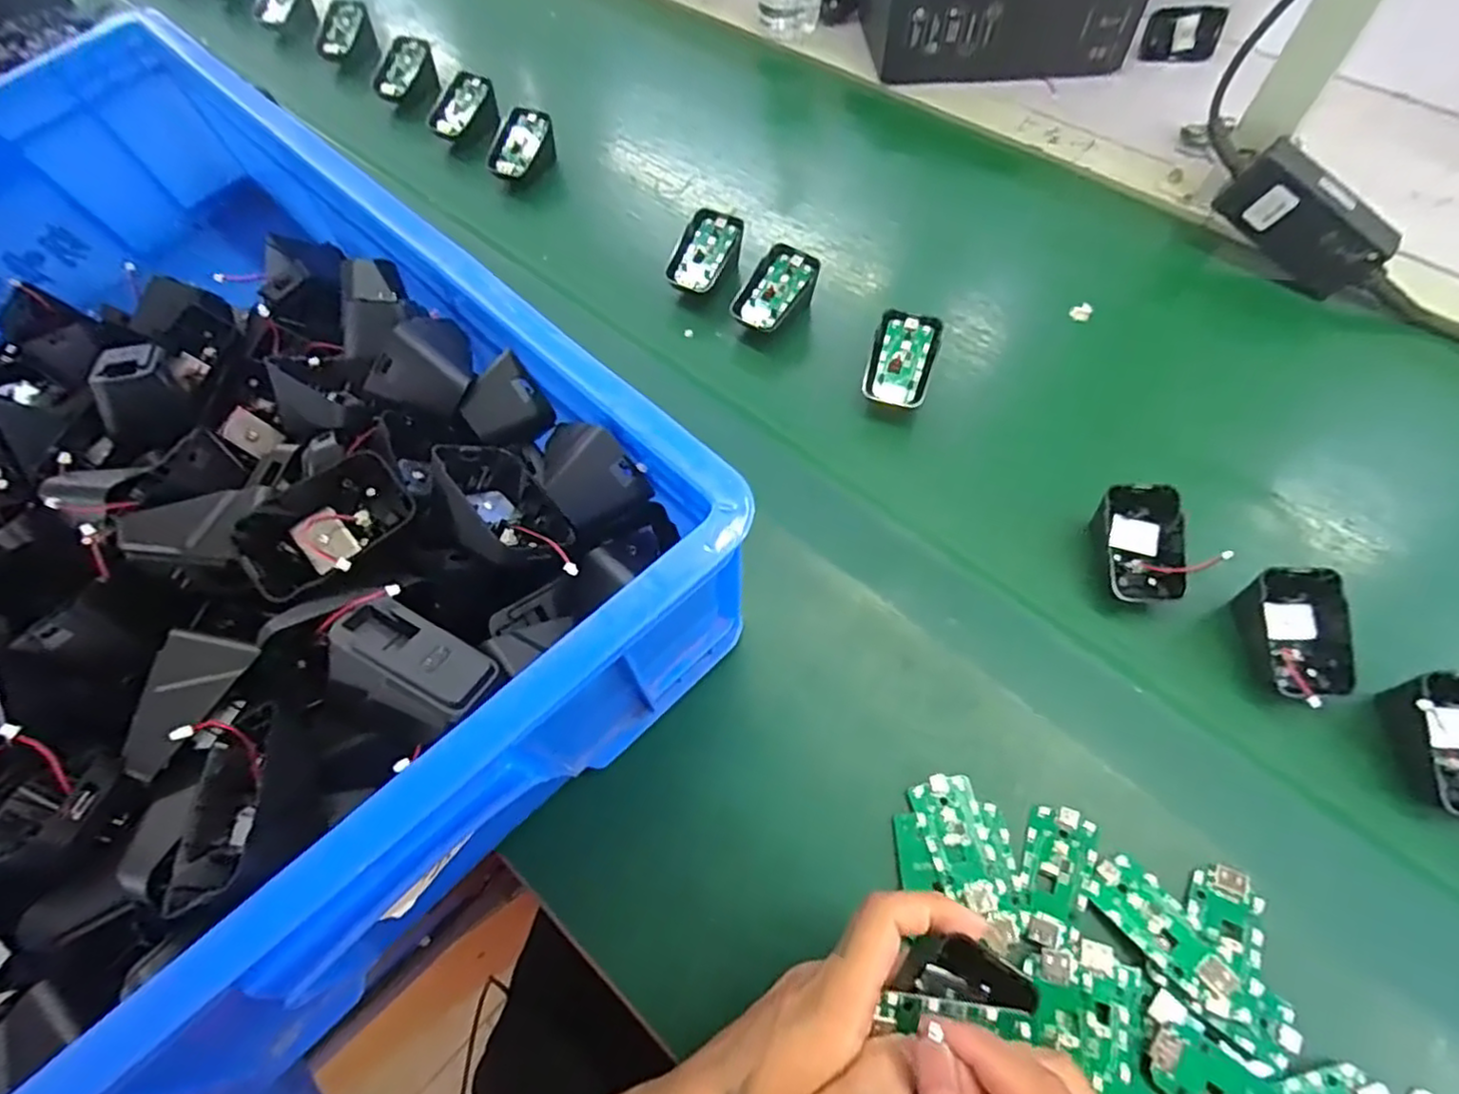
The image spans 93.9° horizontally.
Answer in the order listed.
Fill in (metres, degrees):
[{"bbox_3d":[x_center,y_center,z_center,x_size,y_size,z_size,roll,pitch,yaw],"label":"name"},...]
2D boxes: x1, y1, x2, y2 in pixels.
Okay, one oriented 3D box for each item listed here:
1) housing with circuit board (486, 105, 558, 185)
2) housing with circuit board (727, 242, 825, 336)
[{"bbox_3d":[-0.194,-0.364,0.630,0.043,0.045,0.072,33,68,18],"label":"housing with circuit board"},{"bbox_3d":[0.034,-0.191,0.528,0.068,0.050,0.050,-38,66,-17],"label":"housing with circuit board"}]

